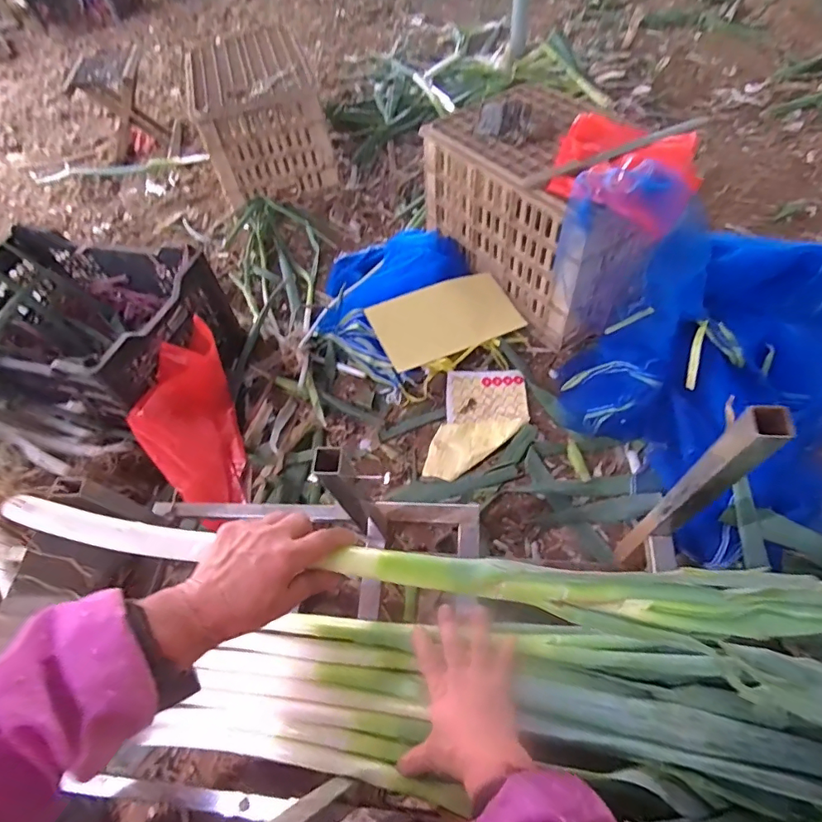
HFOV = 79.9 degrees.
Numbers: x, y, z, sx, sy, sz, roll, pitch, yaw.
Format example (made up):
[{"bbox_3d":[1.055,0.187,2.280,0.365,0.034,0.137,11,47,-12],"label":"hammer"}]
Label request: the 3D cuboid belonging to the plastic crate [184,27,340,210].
[{"bbox_3d":[-0.448,-0.858,1.436,0.314,0.278,0.464,-20,56,-9],"label":"plastic crate"}]

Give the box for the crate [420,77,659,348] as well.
[{"bbox_3d":[0.286,-0.439,1.090,0.305,0.310,0.492,-29,59,-14],"label":"crate"}]

